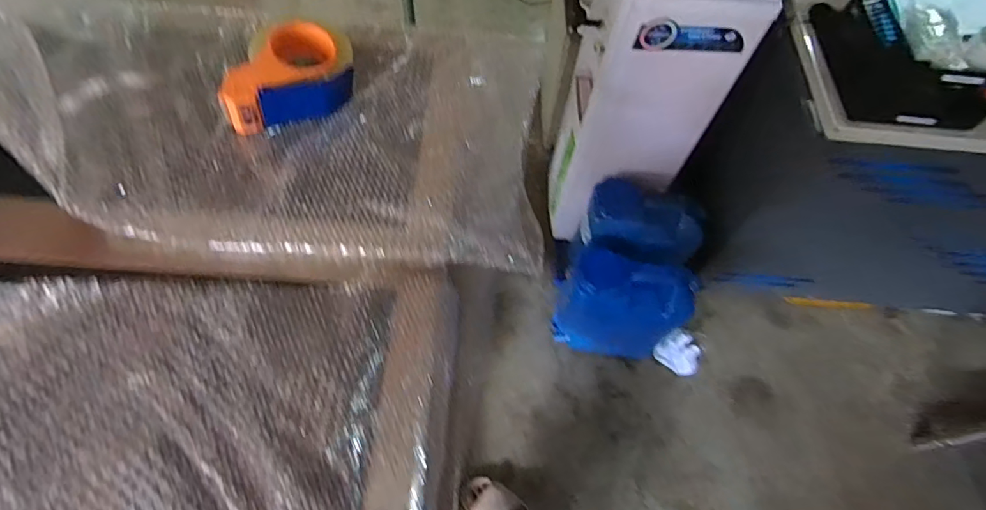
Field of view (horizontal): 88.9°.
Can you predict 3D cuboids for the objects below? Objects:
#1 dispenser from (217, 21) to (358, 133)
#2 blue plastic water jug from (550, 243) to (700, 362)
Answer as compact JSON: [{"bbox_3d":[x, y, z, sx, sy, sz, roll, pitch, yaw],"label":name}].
[{"bbox_3d":[-0.252,-0.222,0.622,0.157,0.065,0.105,-19,65,-14],"label":"dispenser"},{"bbox_3d":[0.354,0.161,1.434,0.326,0.374,0.155,16,62,5],"label":"blue plastic water jug"}]

